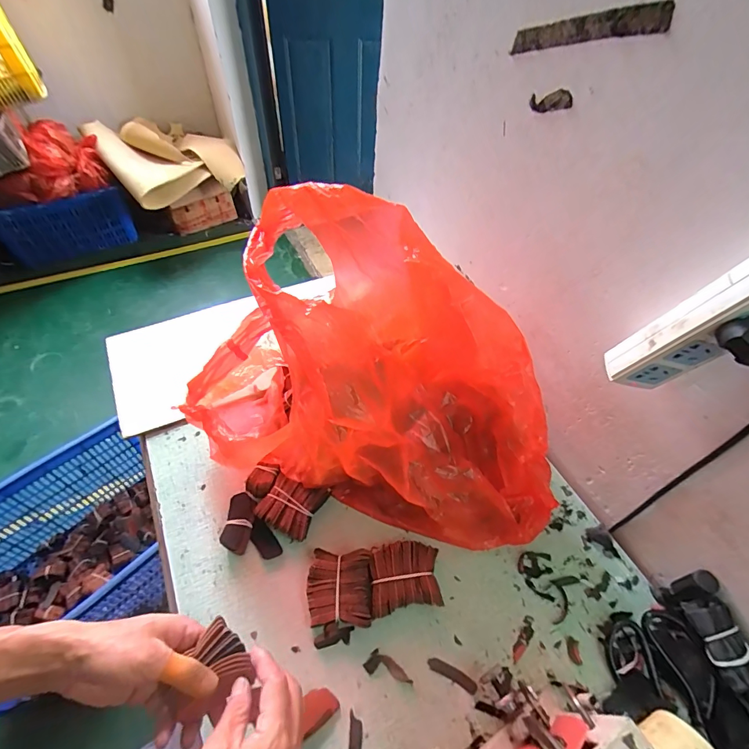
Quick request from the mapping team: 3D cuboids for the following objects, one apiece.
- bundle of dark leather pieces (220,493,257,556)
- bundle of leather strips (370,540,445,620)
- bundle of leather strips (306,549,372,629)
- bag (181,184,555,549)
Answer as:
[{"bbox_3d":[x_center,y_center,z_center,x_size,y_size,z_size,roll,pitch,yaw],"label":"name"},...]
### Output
[{"bbox_3d":[-0.175,0.193,0.518,0.034,0.019,0.070,5,53,2],"label":"bundle of dark leather pieces"},{"bbox_3d":[0.036,0.249,0.492,0.083,0.036,0.074,-5,53,-5],"label":"bundle of leather strips"},{"bbox_3d":[-0.041,0.250,0.469,0.074,0.041,0.076,2,53,0],"label":"bundle of leather strips"},{"bbox_3d":[0.018,0.011,0.498,0.440,0.332,0.245,10,53,6],"label":"bag"}]

